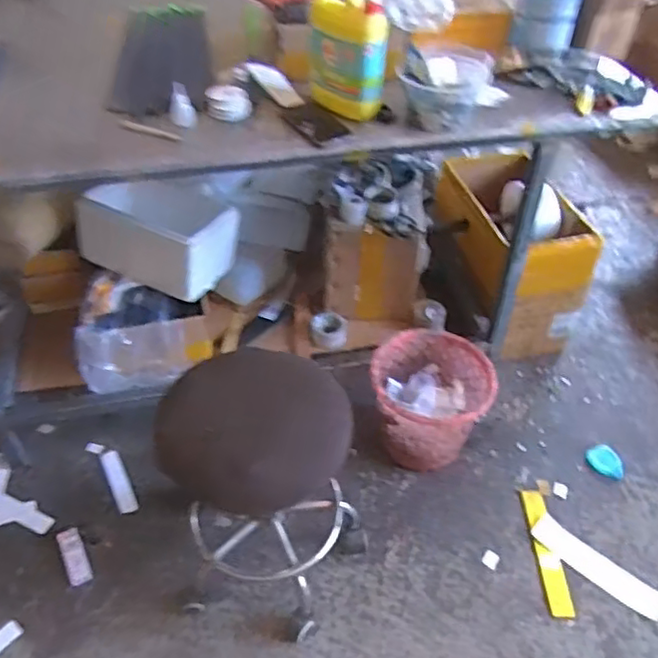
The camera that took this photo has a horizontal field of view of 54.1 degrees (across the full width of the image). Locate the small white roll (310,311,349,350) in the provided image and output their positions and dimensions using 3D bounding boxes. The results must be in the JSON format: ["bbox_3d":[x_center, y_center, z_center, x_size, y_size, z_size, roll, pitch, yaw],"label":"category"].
[{"bbox_3d":[0.001,0.005,1.720,0.095,0.062,0.088,1,44,-1],"label":"small white roll"}]

